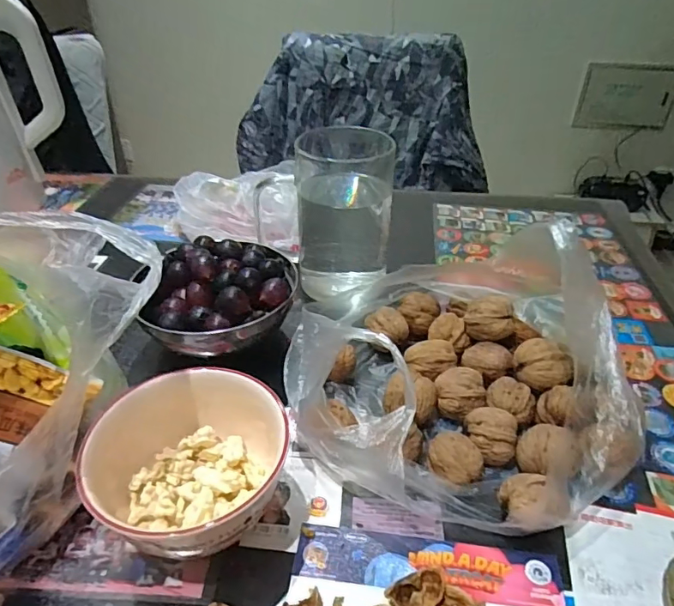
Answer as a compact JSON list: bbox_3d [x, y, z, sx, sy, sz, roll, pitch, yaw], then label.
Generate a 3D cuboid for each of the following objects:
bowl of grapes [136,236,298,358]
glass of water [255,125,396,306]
[{"bbox_3d":[-0.100,-0.011,0.435,0.128,0.060,0.119,0,36,0],"label":"bowl of grapes"},{"bbox_3d":[-0.013,-0.085,0.477,0.126,0.137,0.084,4,37,5],"label":"glass of water"}]

